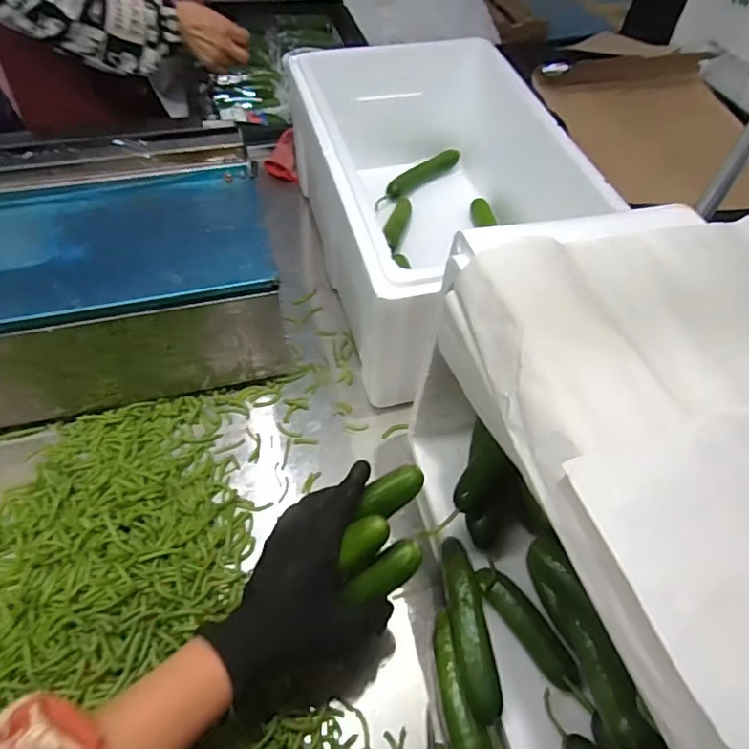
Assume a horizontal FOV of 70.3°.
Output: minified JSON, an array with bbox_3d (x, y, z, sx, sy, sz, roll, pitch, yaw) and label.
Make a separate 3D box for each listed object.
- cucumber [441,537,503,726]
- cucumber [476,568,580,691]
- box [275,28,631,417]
[{"bbox_3d":[0.081,0.213,0.459,0.030,0.026,0.144,-7,54,-4],"label":"cucumber"},{"bbox_3d":[0.131,0.215,0.459,0.027,0.020,0.109,-30,58,-19],"label":"cucumber"},{"bbox_3d":[0.074,-0.218,0.681,0.278,0.211,0.458,-13,54,-9],"label":"box"}]

